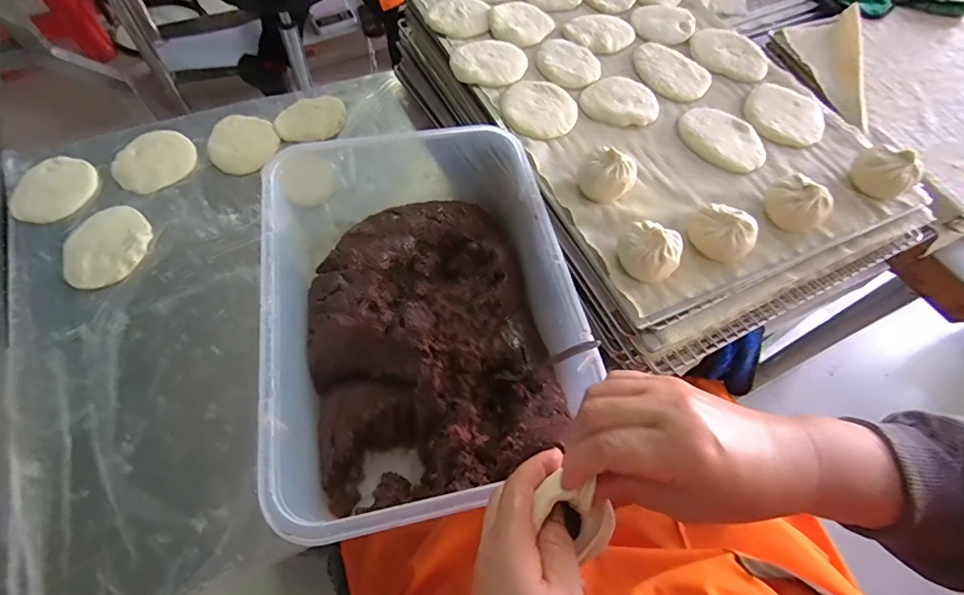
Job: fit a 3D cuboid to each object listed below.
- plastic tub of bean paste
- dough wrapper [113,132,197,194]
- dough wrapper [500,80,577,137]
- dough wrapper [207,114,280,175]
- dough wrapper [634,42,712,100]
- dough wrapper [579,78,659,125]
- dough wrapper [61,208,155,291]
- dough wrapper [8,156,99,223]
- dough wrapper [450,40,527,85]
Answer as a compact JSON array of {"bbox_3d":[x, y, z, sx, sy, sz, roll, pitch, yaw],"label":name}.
[{"bbox_3d":[-0.065,-0.011,0.490,0.265,0.135,0.415,-9,62,-10],"label":"plastic tub of bean paste"},{"bbox_3d":[-0.430,-0.182,0.626,0.090,0.011,0.102,24,62,5],"label":"dough wrapper"},{"bbox_3d":[0.069,-0.227,0.568,0.087,0.014,0.089,2,61,-3],"label":"dough wrapper"},{"bbox_3d":[-0.329,-0.214,0.655,0.089,0.012,0.106,-15,63,-12],"label":"dough wrapper"},{"bbox_3d":[0.242,-0.294,0.614,0.075,0.006,0.108,-35,69,-20],"label":"dough wrapper"},{"bbox_3d":[0.171,-0.243,0.588,0.091,0.012,0.091,-1,61,1],"label":"dough wrapper"},{"bbox_3d":[-0.441,-0.061,0.561,0.088,0.004,0.107,-16,66,-17],"label":"dough wrapper"},{"bbox_3d":[-0.535,-0.136,0.593,0.084,0.005,0.099,27,64,4],"label":"dough wrapper"},{"bbox_3d":[0.011,-0.301,0.610,0.095,0.013,0.095,2,61,-3],"label":"dough wrapper"}]

